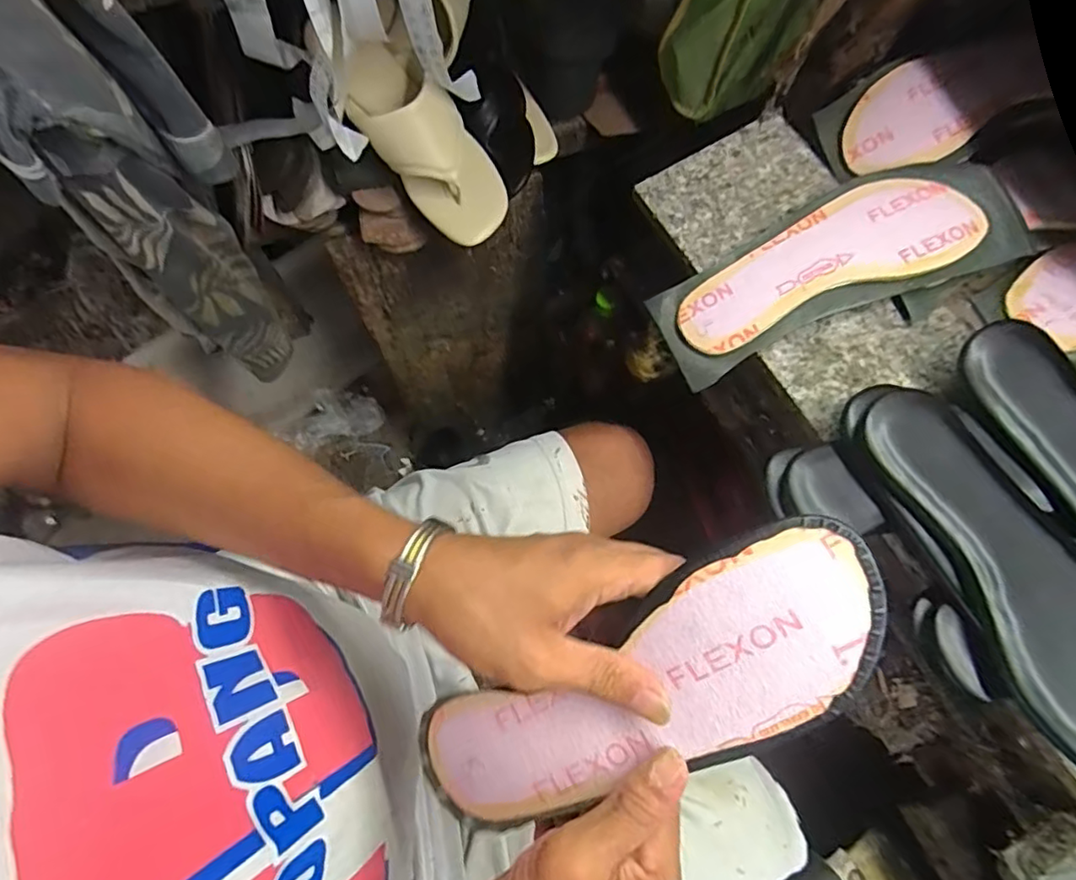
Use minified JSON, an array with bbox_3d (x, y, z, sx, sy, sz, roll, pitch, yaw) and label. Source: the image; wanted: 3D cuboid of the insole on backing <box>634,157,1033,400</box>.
[{"bbox_3d":[0.239,-0.144,0.472,0.294,0.025,0.101,-23,75,2],"label":"insole on backing"}]

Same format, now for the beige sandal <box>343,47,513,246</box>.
[{"bbox_3d":[-0.101,-0.274,0.550,0.083,0.067,0.187,-42,105,-11],"label":"beige sandal"}]

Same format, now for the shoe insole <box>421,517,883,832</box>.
[{"bbox_3d":[0.050,0.130,0.295,0.248,0.017,0.087,-34,77,15],"label":"shoe insole"}]

